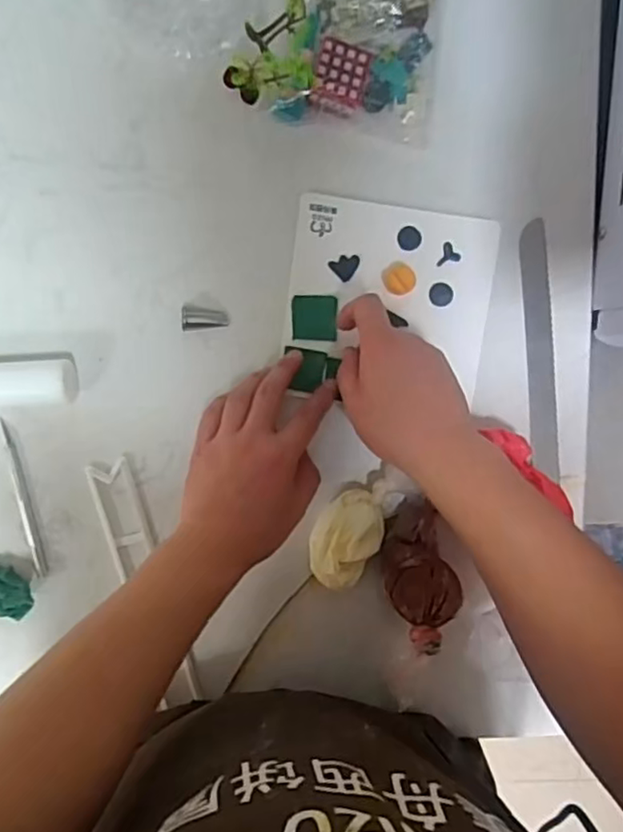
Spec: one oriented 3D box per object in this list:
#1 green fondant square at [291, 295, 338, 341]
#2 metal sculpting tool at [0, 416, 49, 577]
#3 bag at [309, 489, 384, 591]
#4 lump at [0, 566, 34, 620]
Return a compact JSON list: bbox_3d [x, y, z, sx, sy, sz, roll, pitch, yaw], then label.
[{"bbox_3d":[0.003,-0.081,0.504,0.037,0.004,0.037,0,97,-2],"label":"green fondant square"},{"bbox_3d":[-0.243,0.070,0.512,0.009,0.006,0.136,-12,97,-1],"label":"metal sculpting tool"},{"bbox_3d":[0.028,0.101,0.512,0.055,0.044,0.083,22,95,-5],"label":"bag"},{"bbox_3d":[-0.257,0.145,0.508,0.055,0.027,0.028,43,93,-6],"label":"lump"}]

